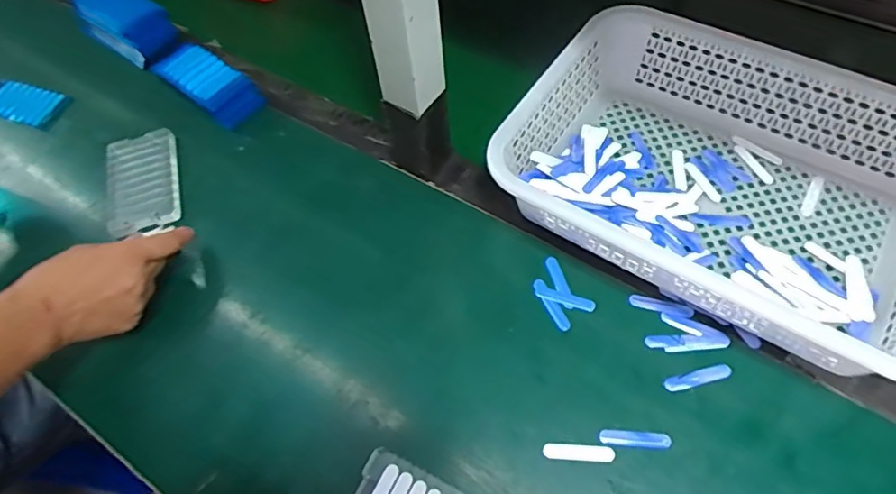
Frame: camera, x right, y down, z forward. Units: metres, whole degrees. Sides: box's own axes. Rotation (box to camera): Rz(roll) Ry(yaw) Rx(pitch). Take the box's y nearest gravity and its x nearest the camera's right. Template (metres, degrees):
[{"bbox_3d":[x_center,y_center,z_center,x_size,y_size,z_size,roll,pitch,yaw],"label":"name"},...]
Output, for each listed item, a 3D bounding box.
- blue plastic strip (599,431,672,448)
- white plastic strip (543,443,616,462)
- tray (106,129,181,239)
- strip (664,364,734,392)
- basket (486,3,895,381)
[{"bbox_3d":[0.141,0.144,0.411,0.052,0.004,0.011,2,60,5],"label":"blue plastic strip"},{"bbox_3d":[0.098,0.153,0.408,0.052,0.004,0.013,0,60,4],"label":"white plastic strip"},{"bbox_3d":[-0.313,-0.063,0.562,0.067,0.022,0.117,-17,61,-6],"label":"tray"},{"bbox_3d":[0.196,0.102,0.429,0.052,0.004,0.013,-14,60,-4],"label":"strip"},{"bbox_3d":[0.245,-0.068,0.475,0.351,0.081,0.245,30,66,19],"label":"basket"}]

